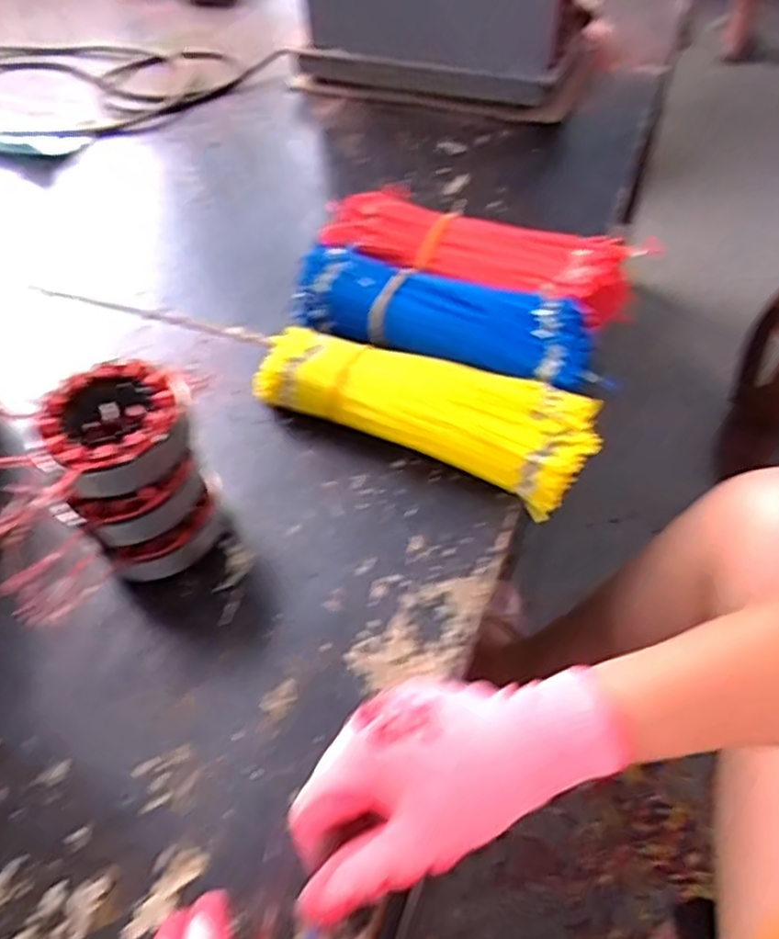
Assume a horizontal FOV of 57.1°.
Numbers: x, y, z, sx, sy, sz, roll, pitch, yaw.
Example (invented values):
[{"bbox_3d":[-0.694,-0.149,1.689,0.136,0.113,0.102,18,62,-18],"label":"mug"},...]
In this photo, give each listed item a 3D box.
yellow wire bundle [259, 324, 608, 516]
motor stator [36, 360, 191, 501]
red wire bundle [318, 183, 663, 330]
[{"bbox_3d":[0.024,-0.047,0.532,0.244,0.052,0.078,20,55,18],"label":"yellow wire bundle"},{"bbox_3d":[-0.164,-0.022,0.434,0.078,0.043,0.087,-36,58,-24],"label":"motor stator"},{"bbox_3d":[0.073,-0.182,0.614,0.267,0.046,0.087,21,55,18],"label":"red wire bundle"}]

